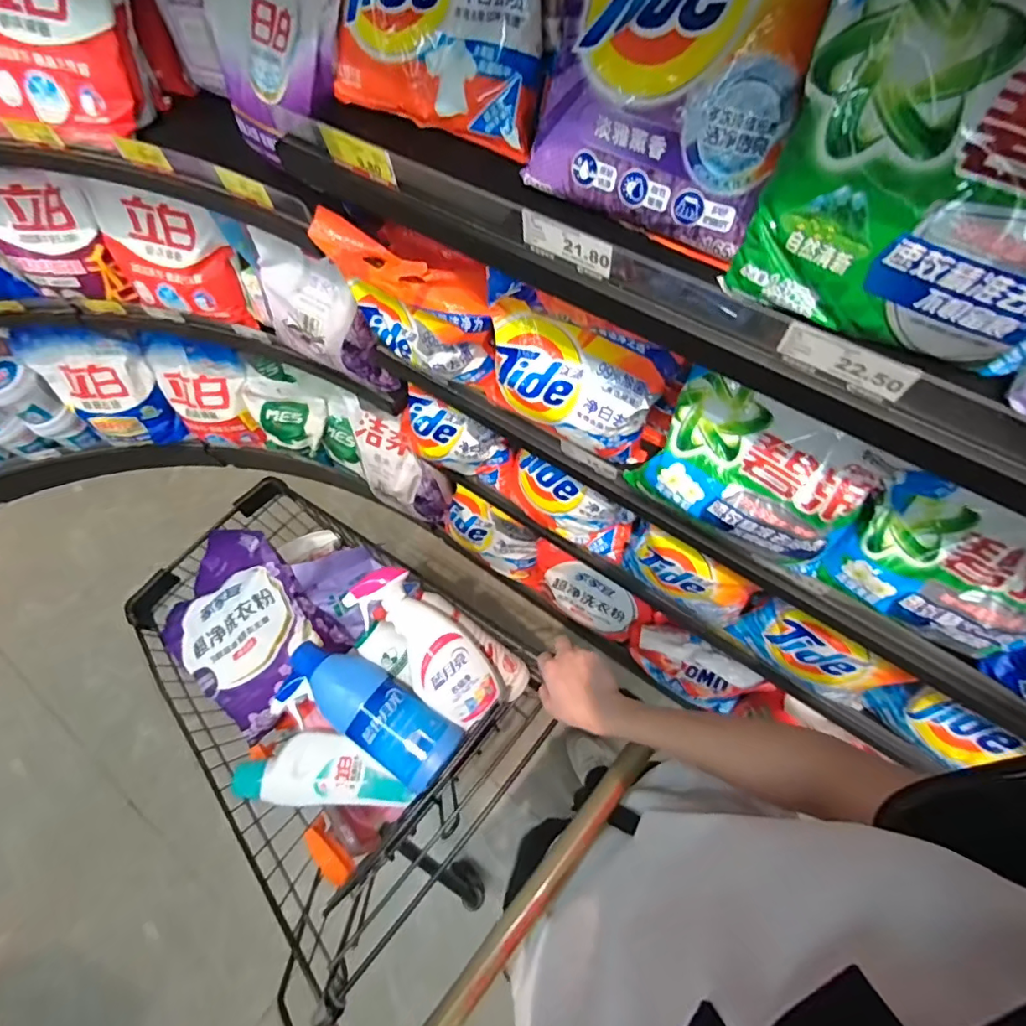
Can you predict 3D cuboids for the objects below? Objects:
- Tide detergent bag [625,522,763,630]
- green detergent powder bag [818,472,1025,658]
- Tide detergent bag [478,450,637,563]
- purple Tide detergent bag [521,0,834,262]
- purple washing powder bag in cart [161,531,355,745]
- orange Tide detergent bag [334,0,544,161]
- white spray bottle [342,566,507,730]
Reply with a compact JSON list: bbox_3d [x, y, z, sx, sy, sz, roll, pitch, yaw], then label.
[{"bbox_3d":[0.293,0.113,0.877,0.209,0.203,0.059,29,75,11],"label":"Tide detergent bag"},{"bbox_3d":[0.457,0.059,0.526,0.199,0.146,0.099,34,76,12],"label":"green detergent powder bag"},{"bbox_3d":[0.079,-0.026,0.966,0.302,0.165,0.074,34,76,12],"label":"Tide detergent bag"},{"bbox_3d":[0.119,-0.338,0.397,0.213,0.210,0.075,36,48,18],"label":"purple Tide detergent bag"},{"bbox_3d":[-0.424,0.174,0.816,0.218,0.080,0.277,-44,75,-11],"label":"purple washing powder bag in cart"},{"bbox_3d":[-0.060,-0.492,0.511,0.232,0.184,0.065,29,40,11],"label":"orange Tide detergent bag"},{"bbox_3d":[-0.117,0.180,0.717,0.094,0.061,0.247,-41,89,-11],"label":"white spray bottle"}]

